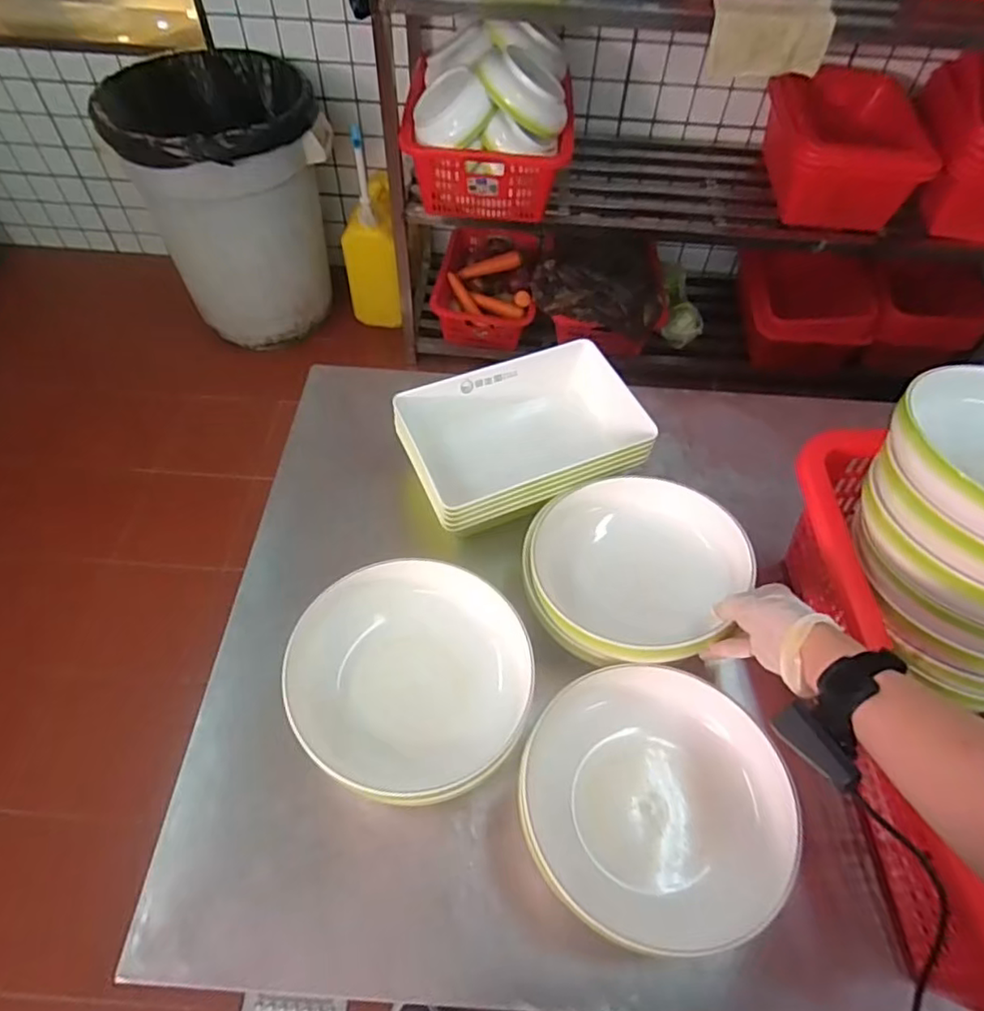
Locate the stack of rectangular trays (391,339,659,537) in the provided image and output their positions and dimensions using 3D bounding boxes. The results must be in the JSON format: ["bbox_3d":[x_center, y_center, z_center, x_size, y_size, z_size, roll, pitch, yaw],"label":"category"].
[{"bbox_3d":[0.039,-0.088,0.843,0.286,0.098,0.219,-17,57,-14],"label":"stack of rectangular trays"}]

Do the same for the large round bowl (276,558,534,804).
[{"bbox_3d":[-0.079,0.169,0.633,0.233,0.067,0.216,-8,56,-8],"label":"large round bowl"}]

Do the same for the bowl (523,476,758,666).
[{"bbox_3d":[0.166,0.083,0.740,0.246,0.085,0.210,-1,55,-4],"label":"bowl"}]

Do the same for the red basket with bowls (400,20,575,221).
[{"bbox_3d":[-0.008,-1.001,1.610,0.406,0.312,0.418,3,55,-1],"label":"red basket with bowls"}]

